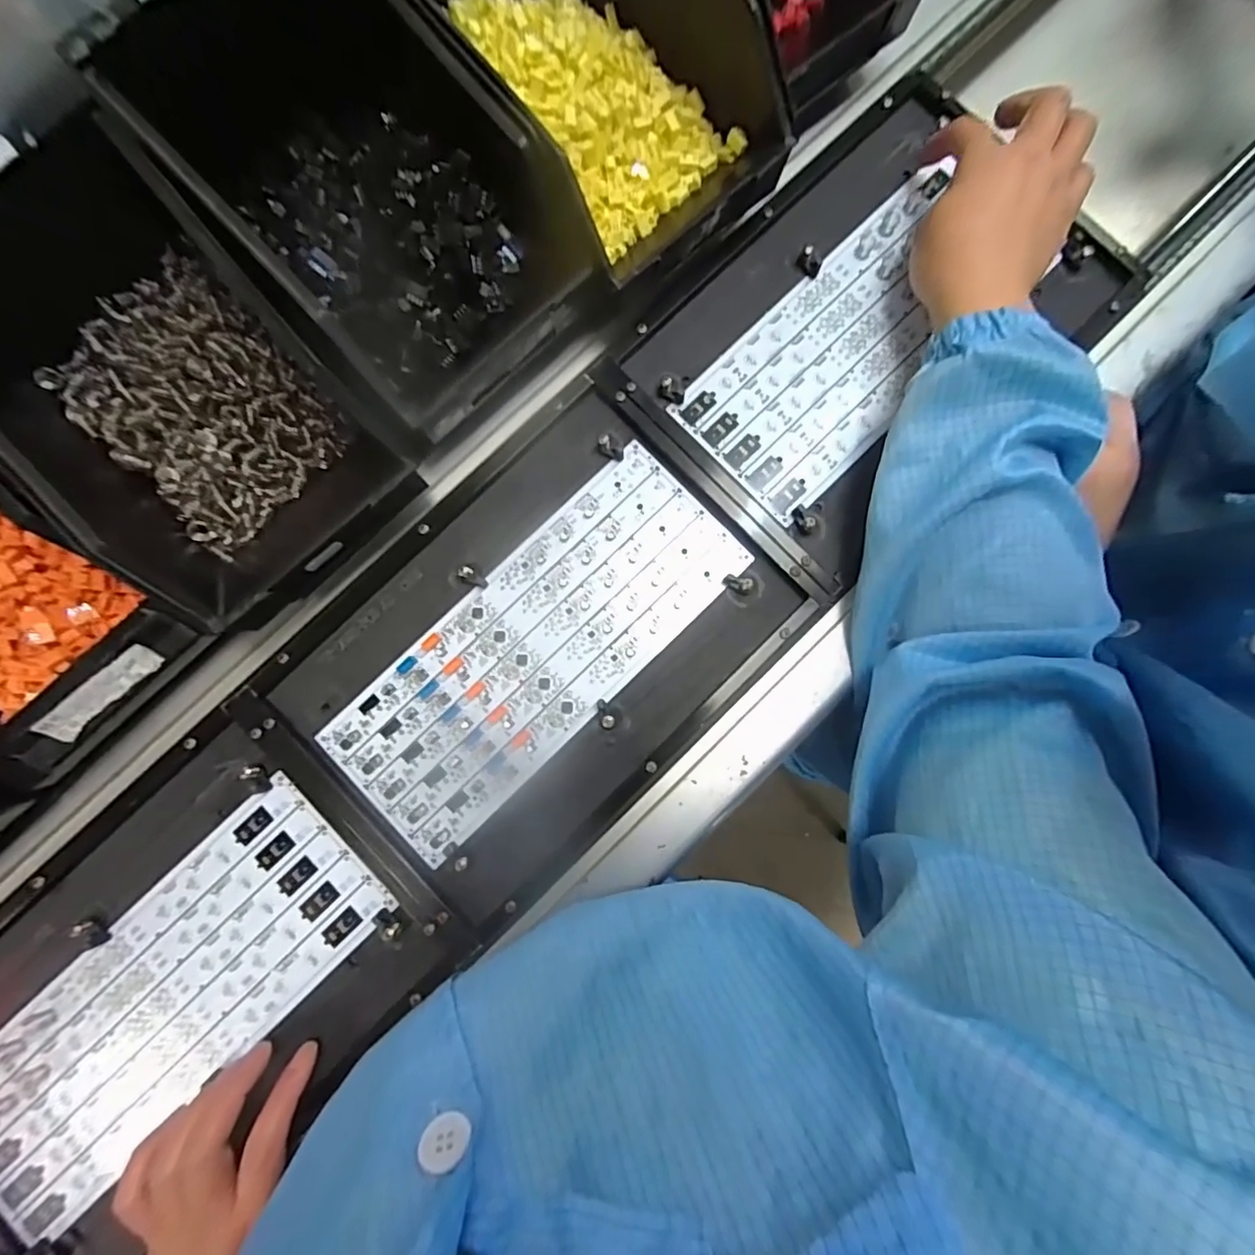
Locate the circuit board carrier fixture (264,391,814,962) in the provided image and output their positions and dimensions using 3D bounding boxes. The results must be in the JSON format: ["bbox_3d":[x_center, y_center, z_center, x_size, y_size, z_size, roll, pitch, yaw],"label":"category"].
[{"bbox_3d":[-0.059,0.018,0.379,0.317,0.011,0.222,-44,86,-3],"label":"circuit board carrier fixture"}]

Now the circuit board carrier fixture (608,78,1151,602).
[{"bbox_3d":[0.171,-0.210,0.395,0.314,0.012,0.221,-43,86,-3],"label":"circuit board carrier fixture"}]

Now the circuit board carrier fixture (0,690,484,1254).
[{"bbox_3d":[-0.289,0.234,0.358,0.325,0.013,0.224,-44,86,-3],"label":"circuit board carrier fixture"}]

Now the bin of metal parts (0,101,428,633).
[{"bbox_3d":[-0.252,-0.125,0.328,0.222,0.138,0.163,44,87,9],"label":"bin of metal parts"}]

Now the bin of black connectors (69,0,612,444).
[{"bbox_3d":[-0.152,-0.254,0.323,0.159,0.104,0.243,-41,81,-2],"label":"bin of black connectors"}]

